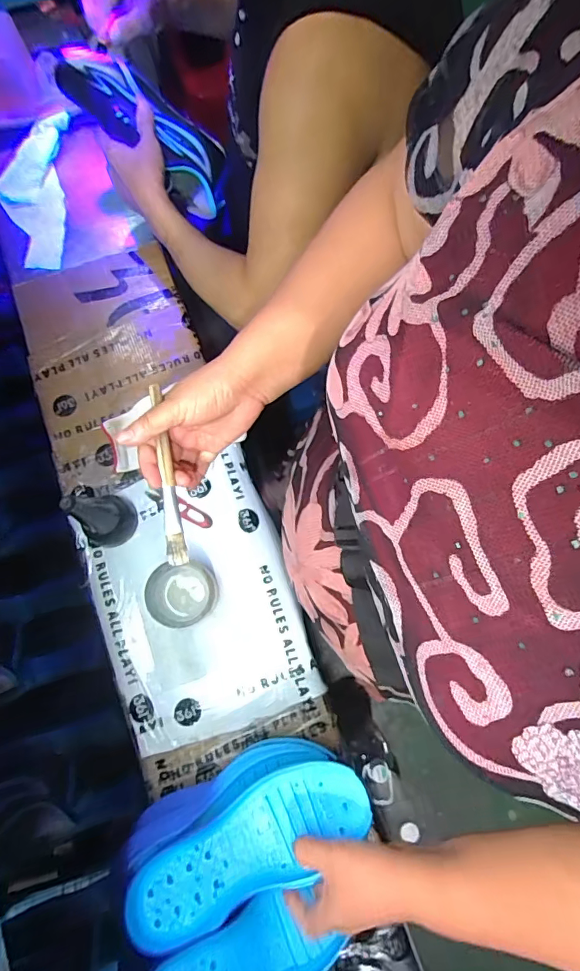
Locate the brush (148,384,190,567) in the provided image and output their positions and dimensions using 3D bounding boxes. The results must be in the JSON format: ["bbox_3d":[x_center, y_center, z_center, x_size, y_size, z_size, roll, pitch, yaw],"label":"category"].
[{"bbox_3d":[-0.106,-0.010,0.395,0.016,0.010,0.156,-9,86,-3],"label":"brush"}]

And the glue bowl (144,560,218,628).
[{"bbox_3d":[-0.137,0.139,0.593,0.078,0.057,0.076,0,76,2],"label":"glue bowl"}]

